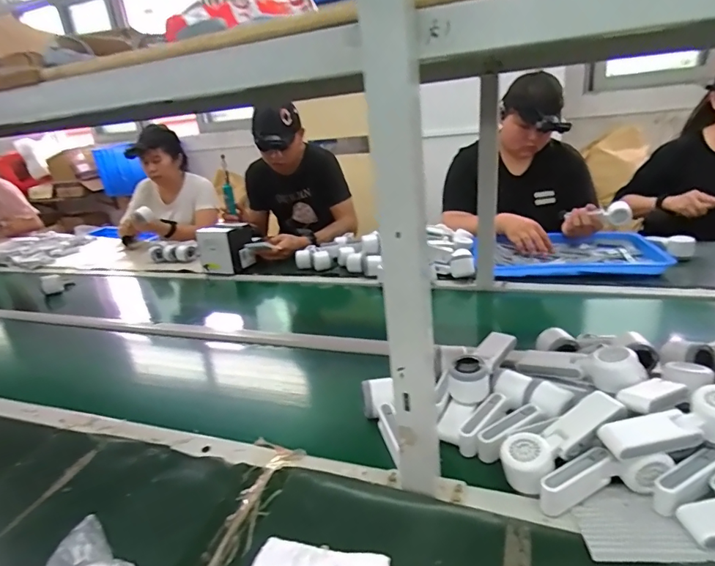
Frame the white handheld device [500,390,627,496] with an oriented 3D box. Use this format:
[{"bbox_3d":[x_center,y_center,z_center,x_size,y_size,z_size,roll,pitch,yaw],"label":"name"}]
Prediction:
[{"bbox_3d":[0.252,0.193,0.551,0.167,0.049,0.062,-28,27,-12],"label":"white handheld device"}]

